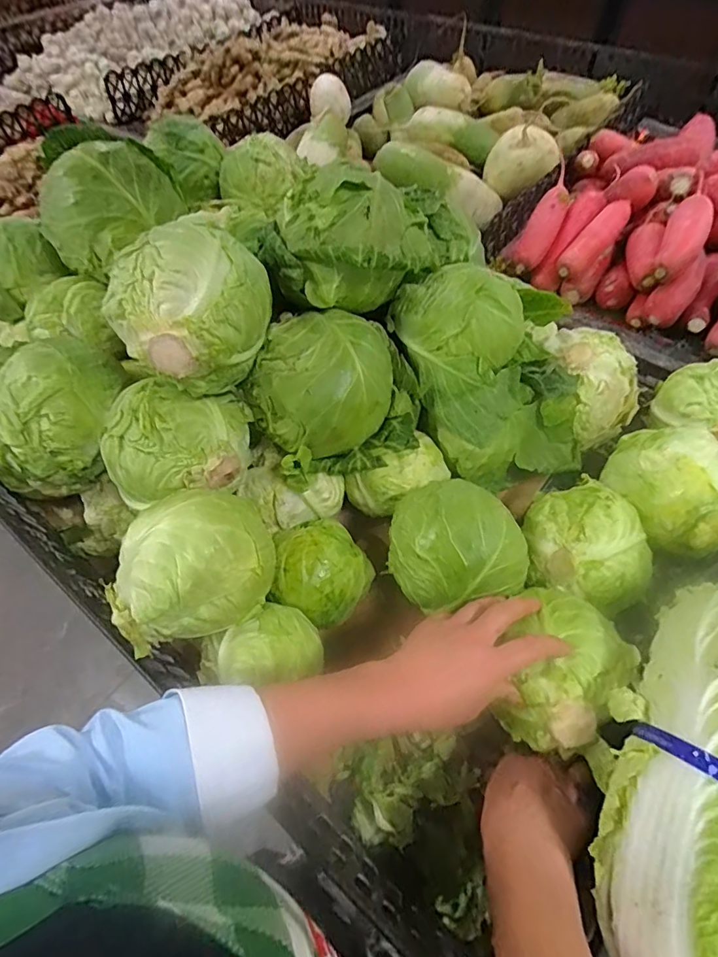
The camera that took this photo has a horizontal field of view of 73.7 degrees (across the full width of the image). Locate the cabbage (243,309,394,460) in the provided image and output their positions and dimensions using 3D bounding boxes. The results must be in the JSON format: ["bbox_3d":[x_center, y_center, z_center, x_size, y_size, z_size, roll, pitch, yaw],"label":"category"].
[{"bbox_3d":[-0.037,-0.108,0.533,0.133,0.116,0.157,31,64,21],"label":"cabbage"}]

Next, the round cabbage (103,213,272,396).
[{"bbox_3d":[-0.158,-0.160,0.457,0.126,0.111,0.137,-2,57,3],"label":"round cabbage"}]

